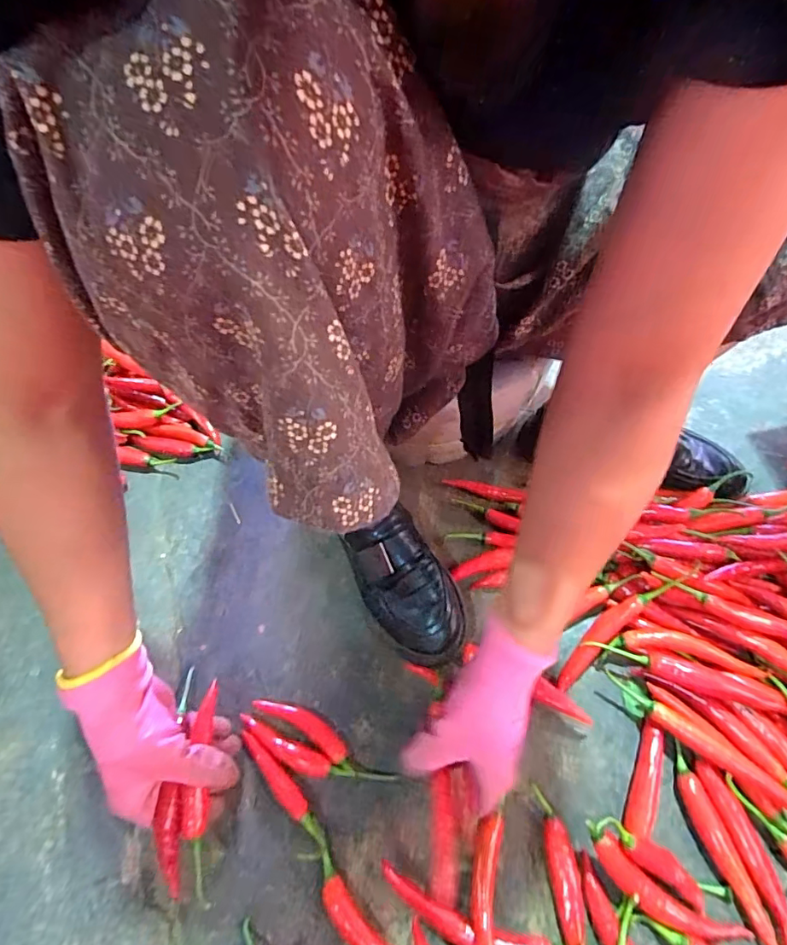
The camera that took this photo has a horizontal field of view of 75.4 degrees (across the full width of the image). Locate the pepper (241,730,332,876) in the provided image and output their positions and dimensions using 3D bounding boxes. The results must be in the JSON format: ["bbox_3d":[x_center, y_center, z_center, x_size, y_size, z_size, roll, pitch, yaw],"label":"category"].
[{"bbox_3d":[-0.086,0.268,0.424,0.018,0.020,0.126,-38,63,-19],"label":"pepper"}]

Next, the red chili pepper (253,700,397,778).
[{"bbox_3d":[-0.064,0.234,0.446,0.140,0.016,0.025,28,63,19],"label":"red chili pepper"}]

